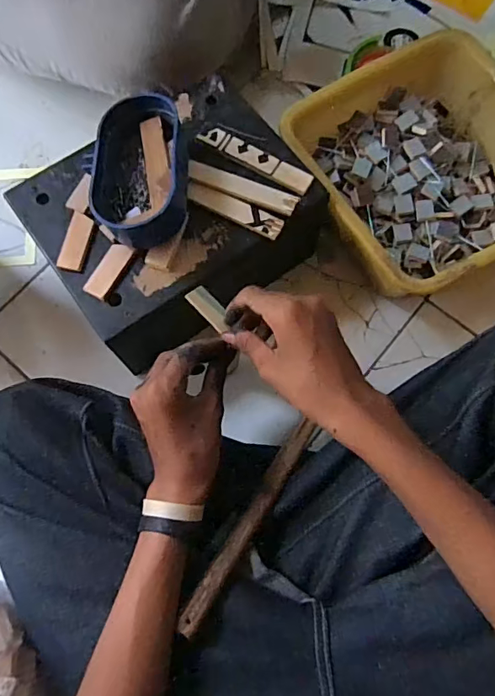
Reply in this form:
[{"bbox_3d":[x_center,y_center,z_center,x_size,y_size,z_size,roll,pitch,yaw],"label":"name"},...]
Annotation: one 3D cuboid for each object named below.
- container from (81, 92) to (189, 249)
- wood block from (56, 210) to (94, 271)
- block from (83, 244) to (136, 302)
[{"bbox_3d":[-0.106,-0.178,0.477,0.089,0.062,0.147,-1,74,-1],"label":"container"},{"bbox_3d":[-0.170,-0.106,0.483,0.024,0.008,0.059,11,74,2],"label":"wood block"},{"bbox_3d":[-0.136,-0.075,0.476,0.023,0.009,0.058,30,76,7],"label":"block"}]

